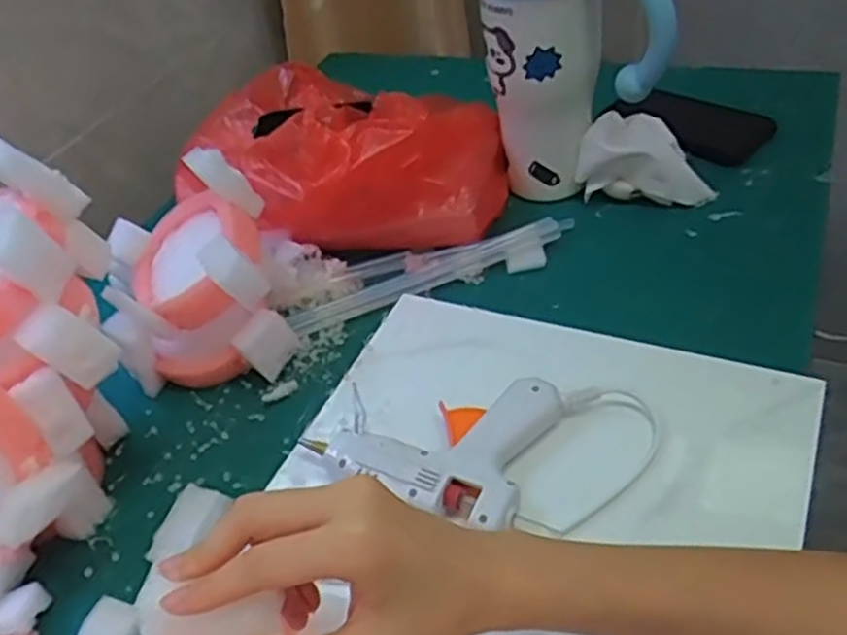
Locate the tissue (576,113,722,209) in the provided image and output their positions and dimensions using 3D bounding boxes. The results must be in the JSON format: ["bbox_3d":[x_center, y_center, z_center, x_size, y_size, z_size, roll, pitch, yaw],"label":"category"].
[{"bbox_3d":[0.190,-0.136,0.657,0.113,0.057,0.049,11,46,16],"label":"tissue"}]

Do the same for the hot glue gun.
[{"bbox_3d":[0.007,0.071,0.486,0.136,0.030,0.102,17,49,22],"label":"hot glue gun"}]

